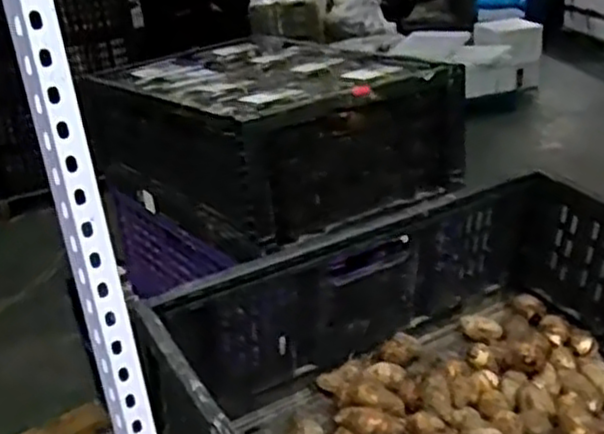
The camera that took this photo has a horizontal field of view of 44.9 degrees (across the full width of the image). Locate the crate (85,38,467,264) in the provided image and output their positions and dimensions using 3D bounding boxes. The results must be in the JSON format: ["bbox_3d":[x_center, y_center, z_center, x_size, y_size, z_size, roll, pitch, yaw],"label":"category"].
[{"bbox_3d":[-0.062,-0.141,1.206,0.387,0.201,0.509,-21,26,-31],"label":"crate"}]

